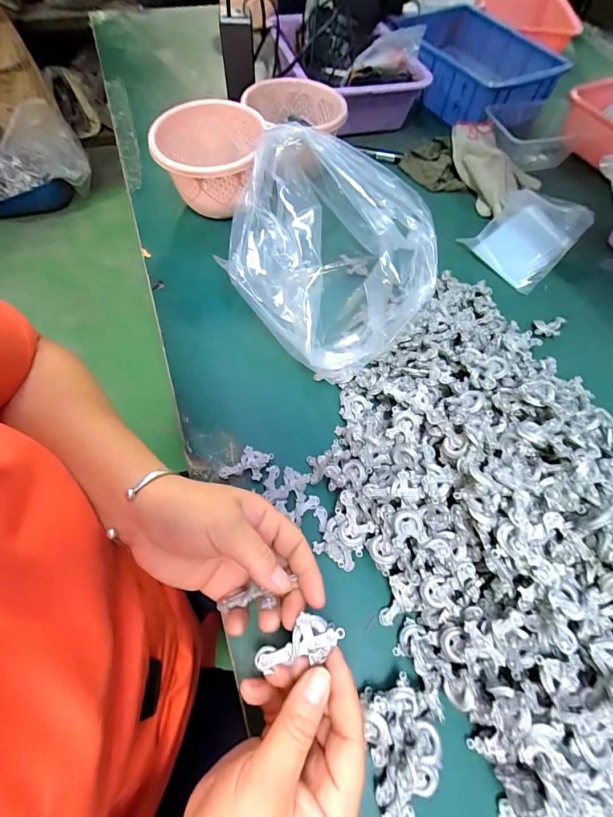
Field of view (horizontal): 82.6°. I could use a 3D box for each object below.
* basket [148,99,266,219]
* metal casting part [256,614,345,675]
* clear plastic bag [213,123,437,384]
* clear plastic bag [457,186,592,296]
[{"bbox_3d":[-0.130,-0.331,0.474,0.135,0.085,0.141,1,63,-1],"label":"basket"},{"bbox_3d":[-0.005,0.137,0.205,0.052,0.007,0.022,-20,65,-7],"label":"metal casting part"},{"bbox_3d":[0.026,-0.147,0.343,0.171,0.158,0.141,36,67,15],"label":"clear plastic bag"},{"bbox_3d":[0.310,-0.247,0.486,0.169,0.035,0.113,-40,71,-19],"label":"clear plastic bag"}]

